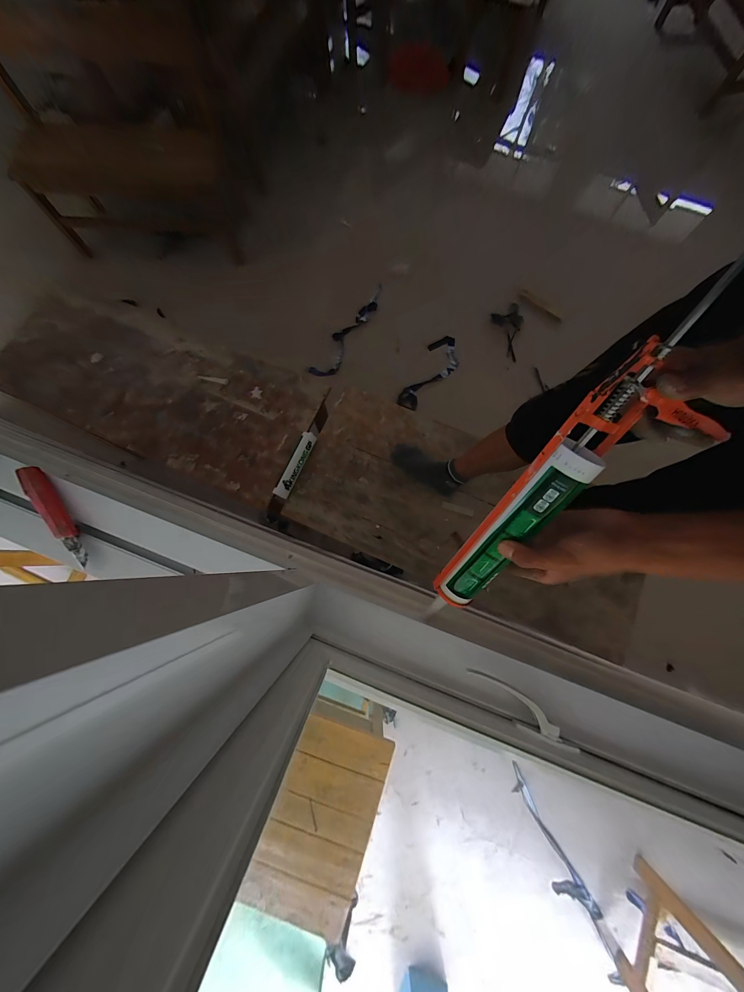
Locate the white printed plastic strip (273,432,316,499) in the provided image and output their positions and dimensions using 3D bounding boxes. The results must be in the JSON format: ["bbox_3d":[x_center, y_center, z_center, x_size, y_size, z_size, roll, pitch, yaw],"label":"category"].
[{"bbox_3d":[-0.236,-0.099,0.959,0.054,0.044,0.218,26,79,5],"label":"white printed plastic strip"}]

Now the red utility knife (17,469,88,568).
[{"bbox_3d":[-0.418,0.024,0.415,0.024,0.020,0.162,-42,81,-8],"label":"red utility knife"}]

